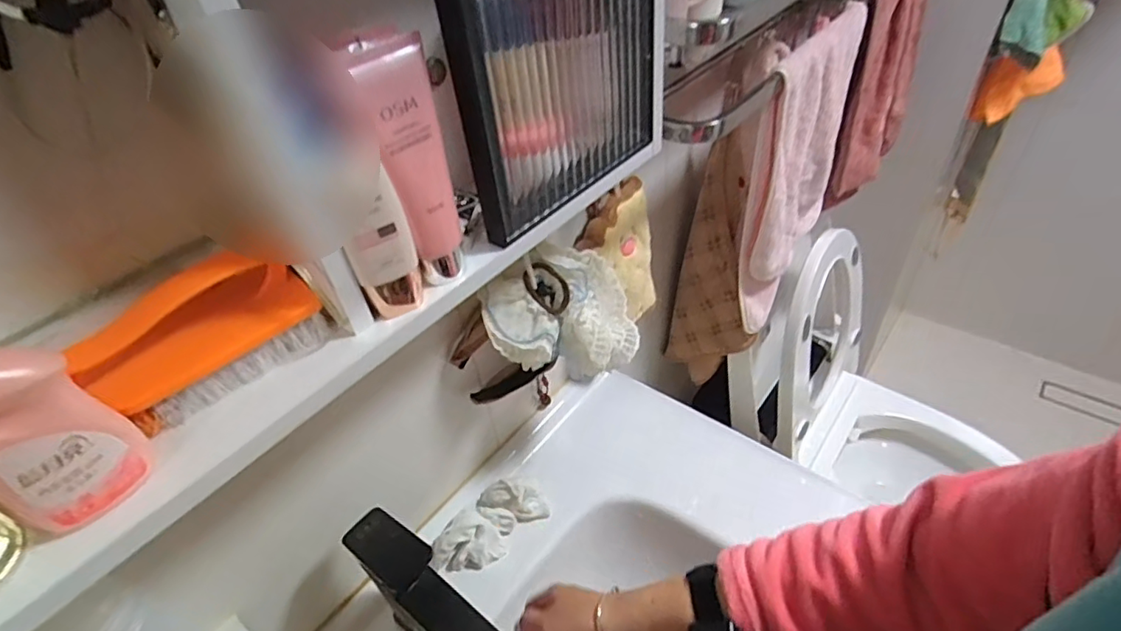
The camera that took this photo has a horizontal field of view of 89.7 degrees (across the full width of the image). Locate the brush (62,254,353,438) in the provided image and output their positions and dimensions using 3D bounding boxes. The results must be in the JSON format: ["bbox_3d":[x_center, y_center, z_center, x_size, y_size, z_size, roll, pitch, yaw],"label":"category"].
[{"bbox_3d":[-0.204,0.011,0.330,0.124,0.059,0.047,-33,48,-26],"label":"brush"}]

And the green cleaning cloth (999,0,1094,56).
[{"bbox_3d":[0.934,-0.593,1.074,0.129,0.144,0.061,-14,42,-7],"label":"green cleaning cloth"}]

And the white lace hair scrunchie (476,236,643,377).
[{"bbox_3d":[0.001,-0.006,0.597,0.153,0.108,0.114,-9,42,-2],"label":"white lace hair scrunchie"}]

